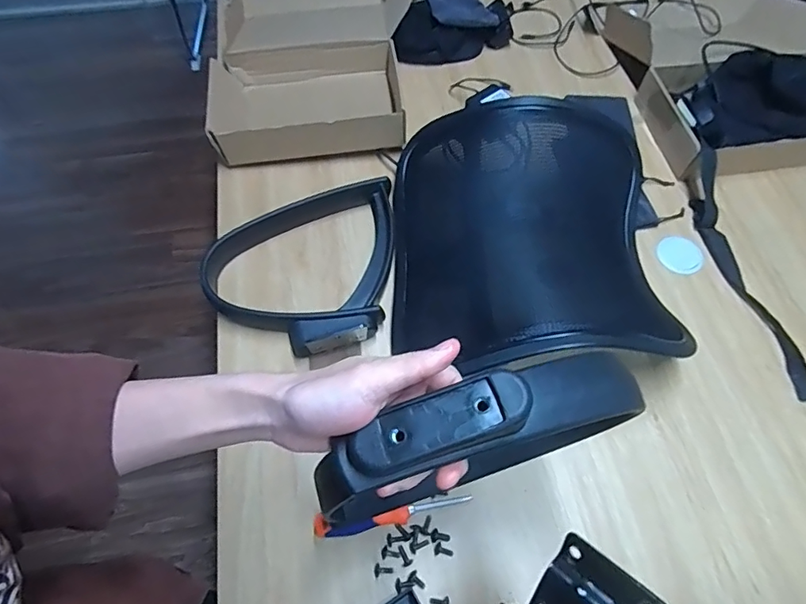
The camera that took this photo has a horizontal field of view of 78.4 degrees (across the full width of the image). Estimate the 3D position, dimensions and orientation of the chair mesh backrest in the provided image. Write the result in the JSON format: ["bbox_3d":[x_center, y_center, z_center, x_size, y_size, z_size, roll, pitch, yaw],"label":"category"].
[{"bbox_3d":[0.174,-0.103,0.709,0.375,0.120,0.378,-3,62,-1],"label":"chair mesh backrest"}]

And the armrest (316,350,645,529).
[{"bbox_3d":[0.059,0.121,0.397,0.231,0.253,0.051,-19,63,-10],"label":"armrest"}]

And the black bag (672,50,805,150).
[{"bbox_3d":[0.595,-0.335,0.834,0.243,0.084,0.186,-9,62,-5],"label":"black bag"}]

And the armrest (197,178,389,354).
[{"bbox_3d":[-0.149,-0.059,0.719,0.255,0.051,0.280,0,62,0],"label":"armrest"}]

